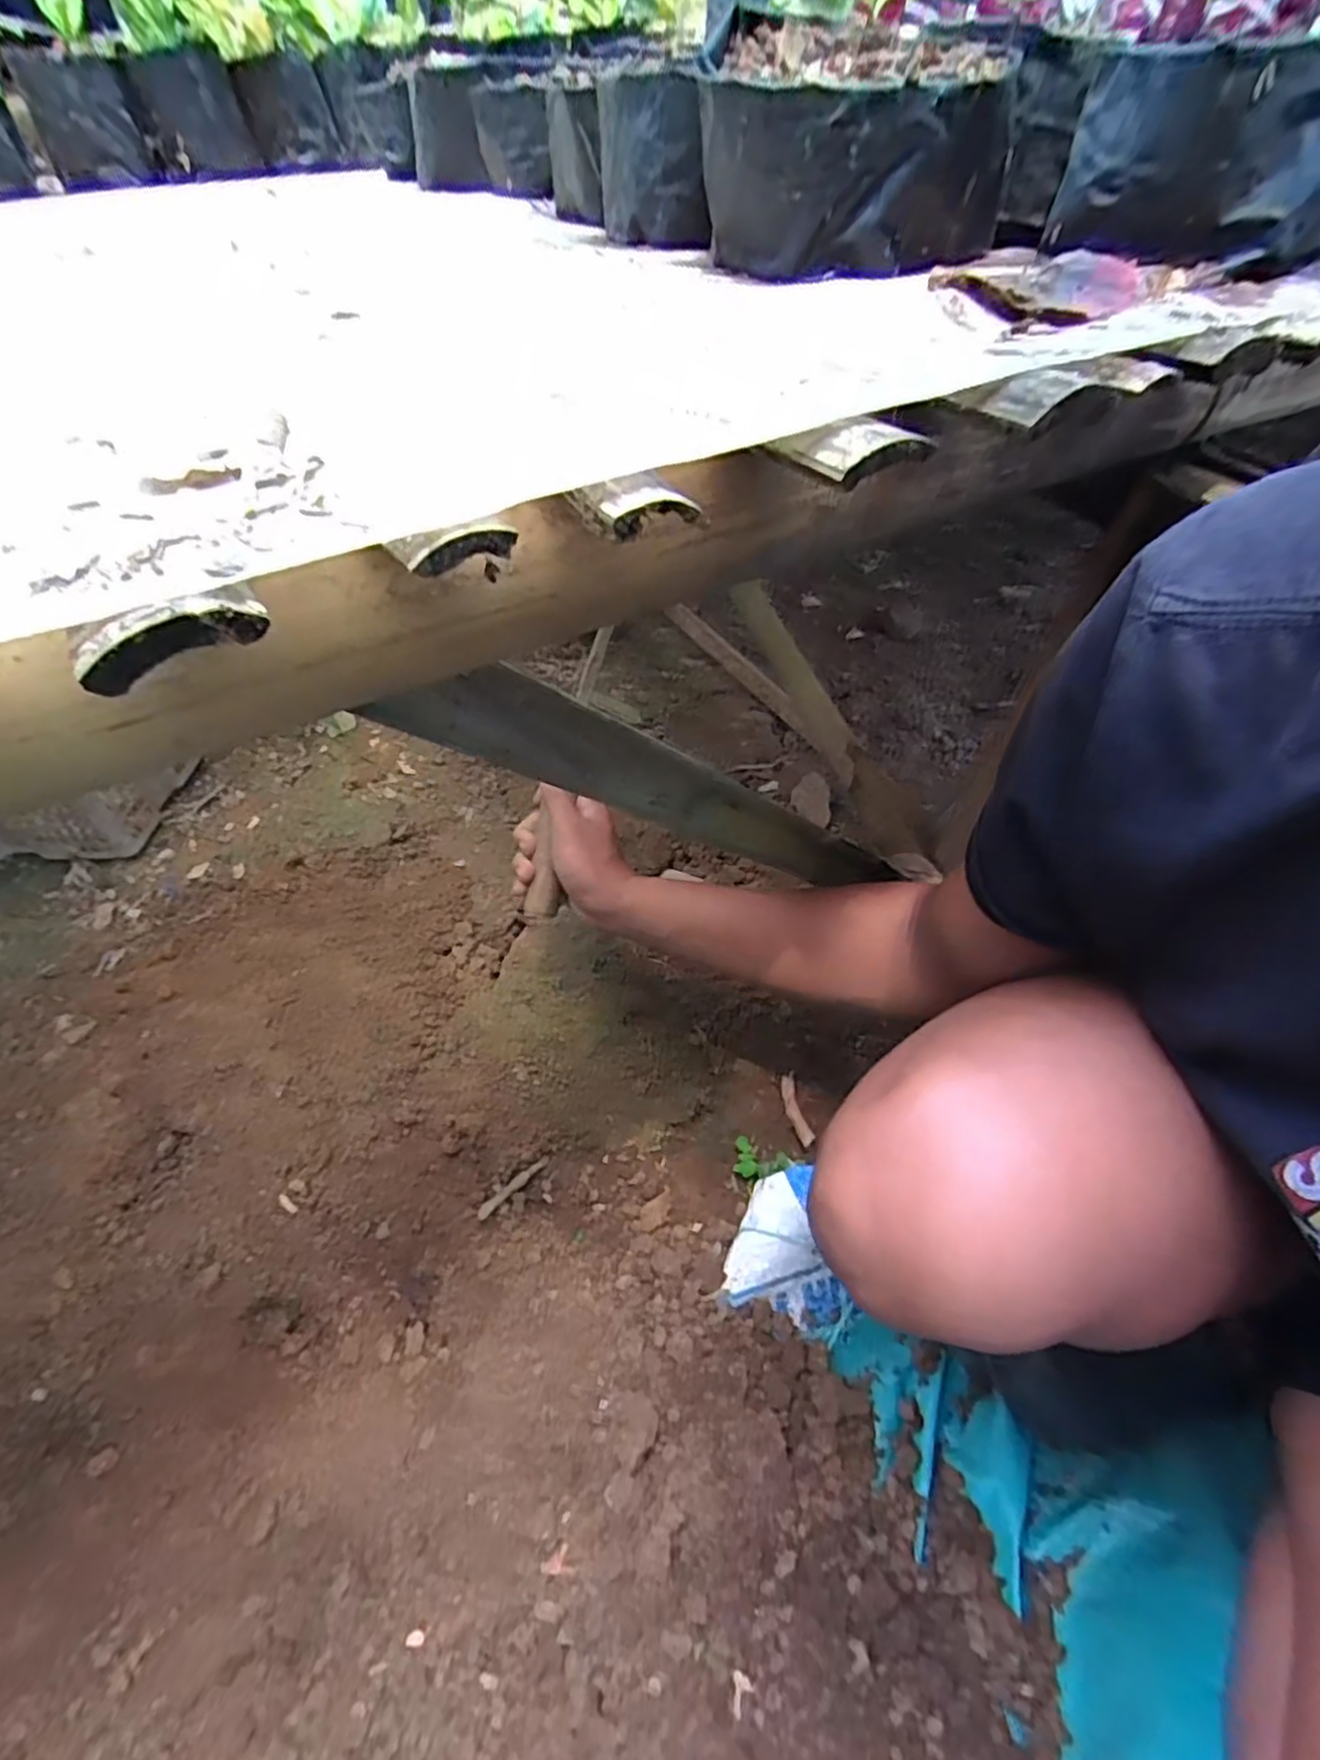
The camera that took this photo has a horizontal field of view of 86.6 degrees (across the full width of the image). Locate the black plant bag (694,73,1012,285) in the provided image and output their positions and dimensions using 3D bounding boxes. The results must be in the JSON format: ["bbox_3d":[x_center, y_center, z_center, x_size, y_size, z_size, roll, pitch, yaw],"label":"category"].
[{"bbox_3d":[0.093,-0.335,0.334,0.104,0.060,0.139,25,52,25],"label":"black plant bag"}]

